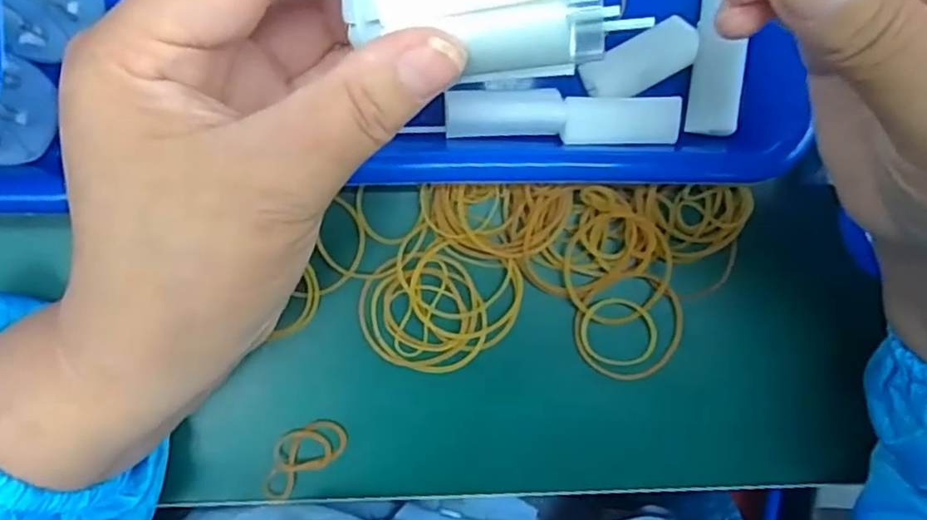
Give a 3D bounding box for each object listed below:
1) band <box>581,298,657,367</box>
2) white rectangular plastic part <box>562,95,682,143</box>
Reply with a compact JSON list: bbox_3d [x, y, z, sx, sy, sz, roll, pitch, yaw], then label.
[{"bbox_3d":[0.066,0.031,0.278,0.035,0.007,0.028,19,90,-8],"label":"band"},{"bbox_3d":[0.060,-0.054,0.256,0.044,0.013,0.018,0,93,-8],"label":"white rectangular plastic part"}]

